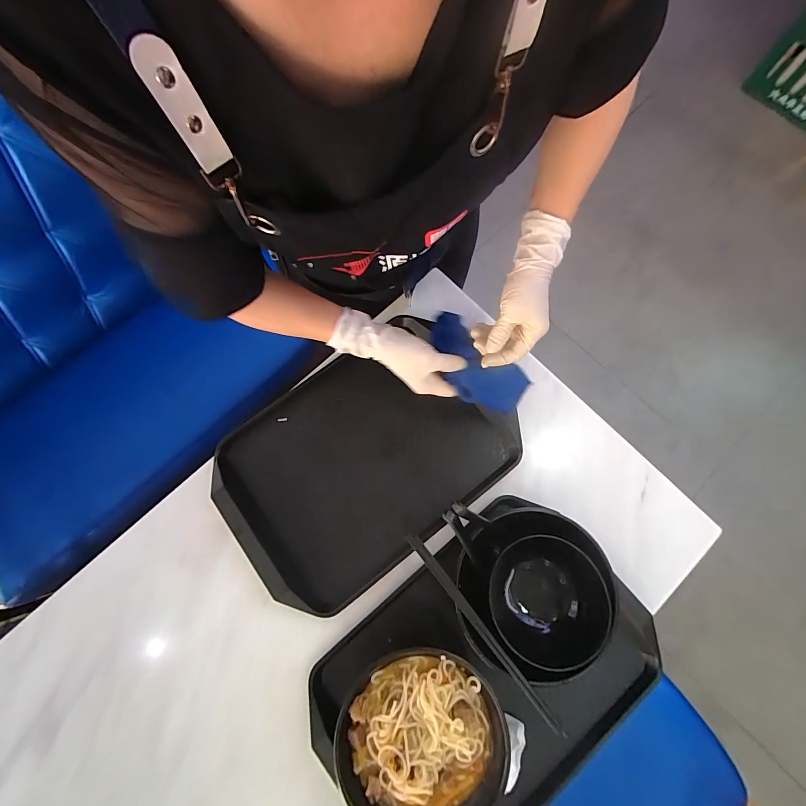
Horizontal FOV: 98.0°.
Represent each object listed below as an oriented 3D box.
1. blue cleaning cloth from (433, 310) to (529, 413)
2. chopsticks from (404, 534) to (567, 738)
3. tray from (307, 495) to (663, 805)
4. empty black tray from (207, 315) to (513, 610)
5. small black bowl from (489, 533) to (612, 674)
[{"bbox_3d":[0.090,-0.047,0.467,0.153,0.047,0.078,38,80,9],"label":"blue cleaning cloth"},{"bbox_3d":[0.090,0.262,0.415,0.014,0.017,0.257,-40,79,-4],"label":"chopsticks"},{"bbox_3d":[0.094,0.330,0.430,0.420,0.083,0.326,-41,79,-8],"label":"tray"},{"bbox_3d":[-0.063,0.078,0.525,0.400,0.024,0.295,-37,79,-8],"label":"empty black tray"},{"bbox_3d":[0.179,0.241,0.432,0.127,0.051,0.135,-1,79,4],"label":"small black bowl"}]

